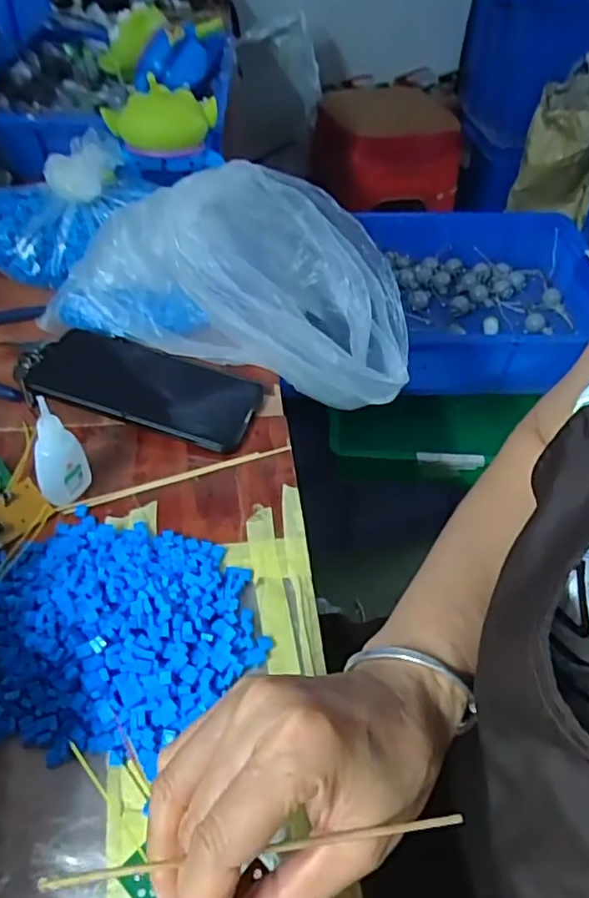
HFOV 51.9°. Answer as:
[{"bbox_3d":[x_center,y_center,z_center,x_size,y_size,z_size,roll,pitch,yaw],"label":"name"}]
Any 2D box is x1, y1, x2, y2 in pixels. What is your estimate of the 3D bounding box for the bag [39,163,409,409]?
[{"bbox_3d":[-0.056,-0.139,0.507,0.310,0.141,0.134,6,47,5],"label":"bag"}]

